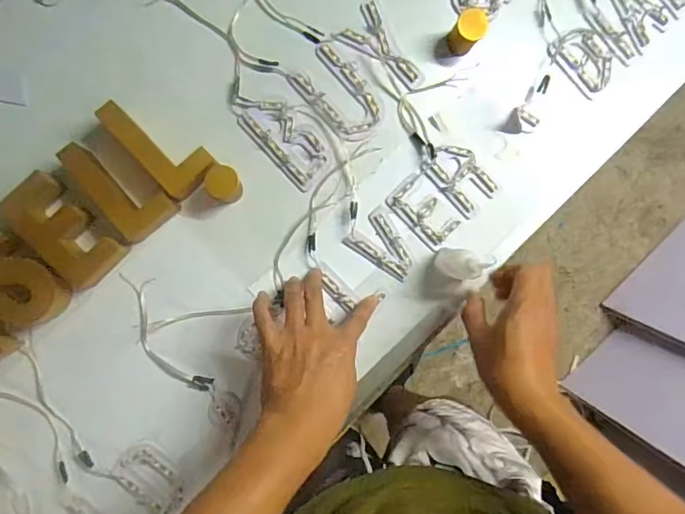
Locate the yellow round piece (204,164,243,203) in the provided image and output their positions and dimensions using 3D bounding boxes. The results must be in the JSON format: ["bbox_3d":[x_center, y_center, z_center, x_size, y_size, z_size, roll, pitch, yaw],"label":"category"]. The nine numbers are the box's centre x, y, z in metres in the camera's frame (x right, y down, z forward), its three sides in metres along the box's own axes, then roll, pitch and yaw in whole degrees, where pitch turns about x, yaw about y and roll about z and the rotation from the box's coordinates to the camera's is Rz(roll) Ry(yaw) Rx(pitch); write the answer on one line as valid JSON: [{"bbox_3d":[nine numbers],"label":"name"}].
[{"bbox_3d":[-0.123,-0.075,0.515,0.034,0.044,0.033,0,89,-5],"label":"yellow round piece"}]

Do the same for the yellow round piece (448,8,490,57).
[{"bbox_3d":[0.135,-0.244,0.534,0.030,0.036,0.036,43,86,-3],"label":"yellow round piece"}]

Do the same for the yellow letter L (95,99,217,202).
[{"bbox_3d":[-0.184,-0.115,0.501,0.056,0.032,0.113,-43,93,-4],"label":"yellow letter L"}]

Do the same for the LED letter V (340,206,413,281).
[{"bbox_3d":[0.049,-0.016,0.546,0.078,0.006,0.053,34,87,-4],"label":"LED letter V"}]

